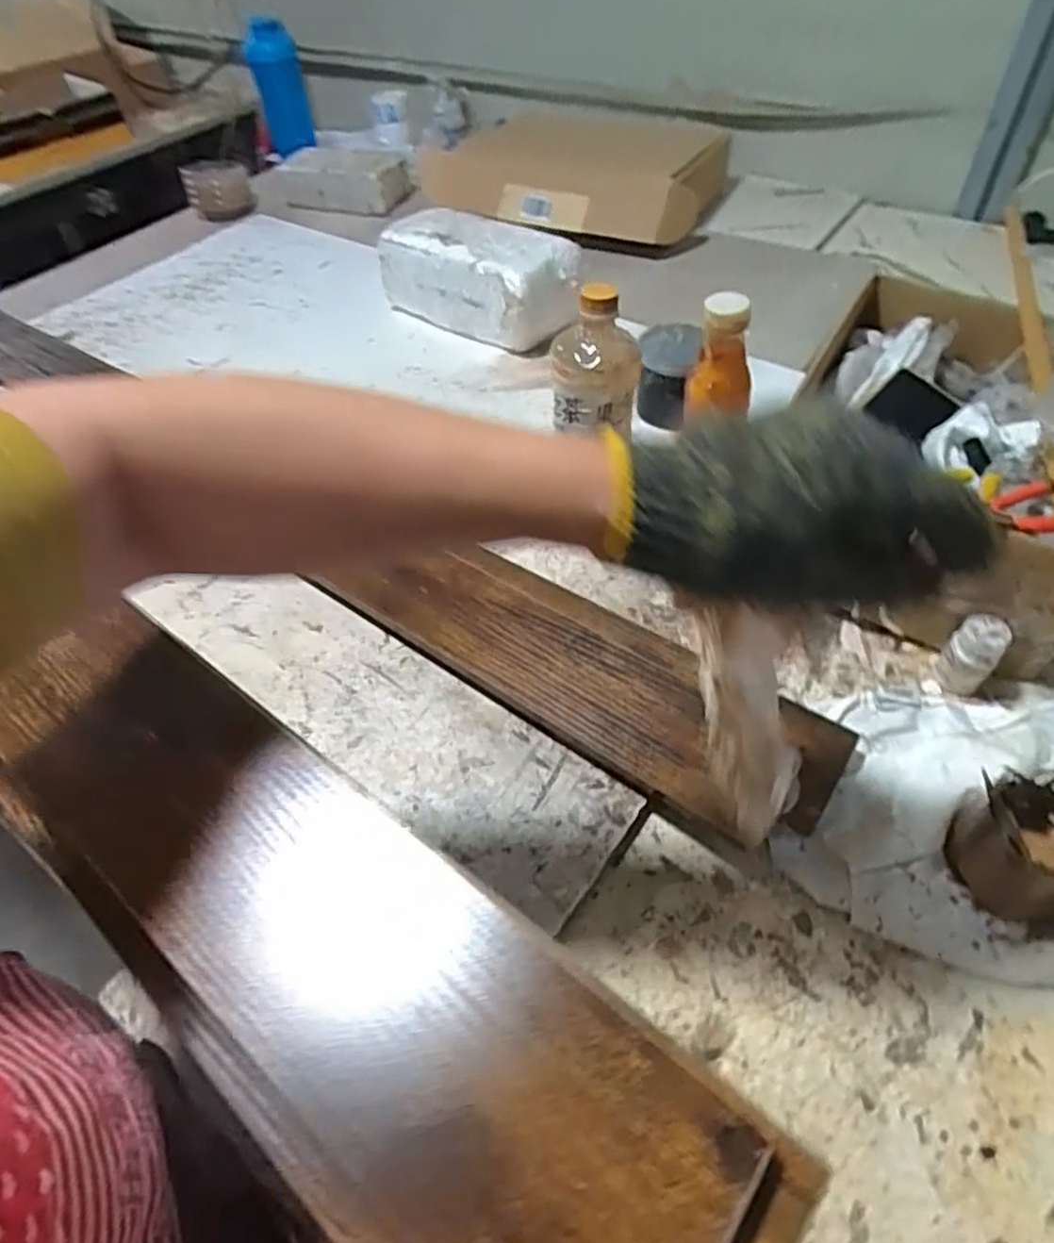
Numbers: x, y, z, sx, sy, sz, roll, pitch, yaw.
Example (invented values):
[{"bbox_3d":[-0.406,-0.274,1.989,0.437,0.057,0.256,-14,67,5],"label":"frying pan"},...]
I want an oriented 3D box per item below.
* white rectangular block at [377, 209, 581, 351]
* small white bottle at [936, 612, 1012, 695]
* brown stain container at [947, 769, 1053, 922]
[{"bbox_3d":[-0.056,-0.427,0.876,0.123,0.102,0.255,-38,57,-24],"label":"white rectangular block"},{"bbox_3d":[0.326,0.025,0.521,0.031,0.058,0.033,-1,50,2],"label":"small white bottle"},{"bbox_3d":[0.300,0.132,0.421,0.071,0.062,0.068,-5,50,-2],"label":"brown stain container"}]

